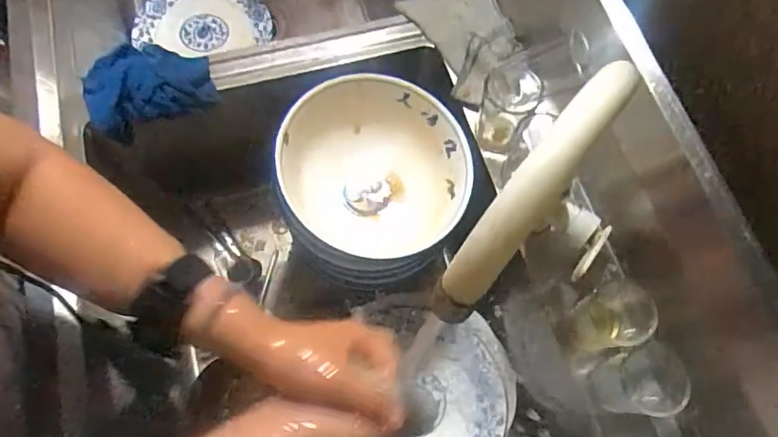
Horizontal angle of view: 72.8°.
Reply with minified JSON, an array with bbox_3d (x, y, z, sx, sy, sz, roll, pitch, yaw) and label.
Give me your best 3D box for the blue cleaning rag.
[{"bbox_3d":[-0.269,-0.145,0.591,0.135,0.062,0.073,-18,72,-9],"label":"blue cleaning rag"}]

